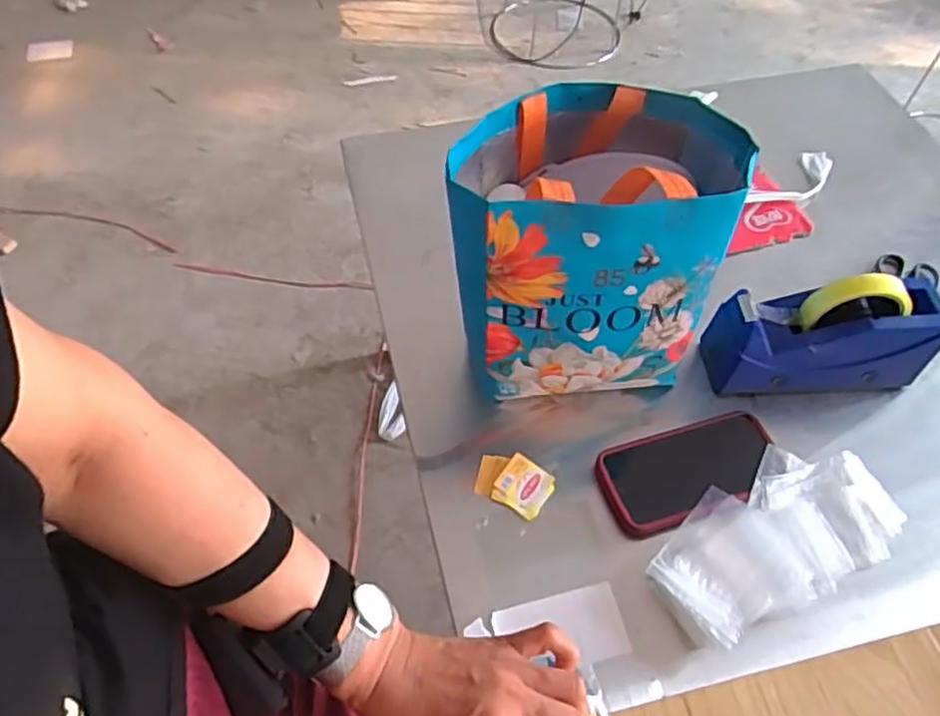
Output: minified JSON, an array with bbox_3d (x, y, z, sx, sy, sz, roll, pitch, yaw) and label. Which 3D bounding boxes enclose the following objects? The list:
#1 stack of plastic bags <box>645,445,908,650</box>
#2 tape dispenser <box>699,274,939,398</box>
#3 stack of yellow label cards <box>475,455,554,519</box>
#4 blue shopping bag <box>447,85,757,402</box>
[{"bbox_3d":[0.270,0.153,0.611,0.245,0.030,0.113,-21,58,-16],"label":"stack of plastic bags"},{"bbox_3d":[0.348,-0.021,0.694,0.211,0.141,0.069,-2,55,-3],"label":"tape dispenser"},{"bbox_3d":[0.040,0.115,0.646,0.070,0.012,0.048,25,58,15],"label":"stack of yellow label cards"},{"bbox_3d":[0.100,-0.103,0.641,0.226,0.228,0.179,1,55,-1],"label":"blue shopping bag"}]

